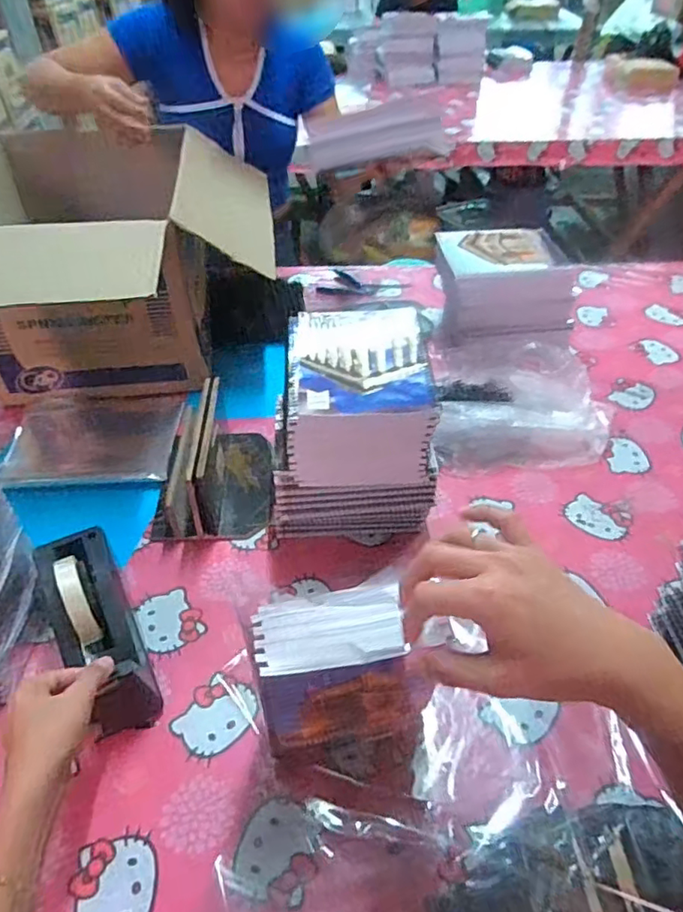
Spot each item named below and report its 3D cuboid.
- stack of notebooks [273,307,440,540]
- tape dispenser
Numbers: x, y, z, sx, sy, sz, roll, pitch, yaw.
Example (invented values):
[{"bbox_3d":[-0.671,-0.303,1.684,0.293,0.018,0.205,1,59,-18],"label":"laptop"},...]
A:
[{"bbox_3d":[0.014,-0.035,0.742,0.190,0.230,0.201,-1,45,-2],"label":"stack of notebooks"},{"bbox_3d":[-0.266,0.173,0.612,0.077,0.124,0.215,-22,51,-21],"label":"tape dispenser"}]

